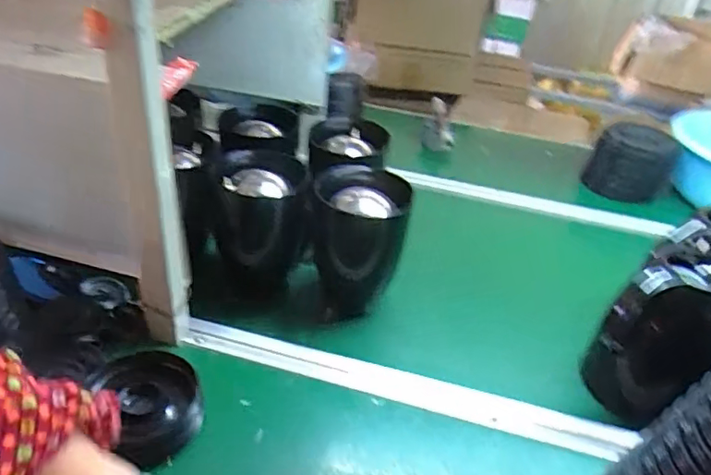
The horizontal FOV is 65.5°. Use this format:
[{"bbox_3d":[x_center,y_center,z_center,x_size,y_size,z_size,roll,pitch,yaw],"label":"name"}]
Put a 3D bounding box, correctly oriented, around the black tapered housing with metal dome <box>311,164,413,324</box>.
[{"bbox_3d":[0.000,0.016,0.771,0.121,0.199,0.110,7,33,0],"label":"black tapered housing with metal dome"}]

